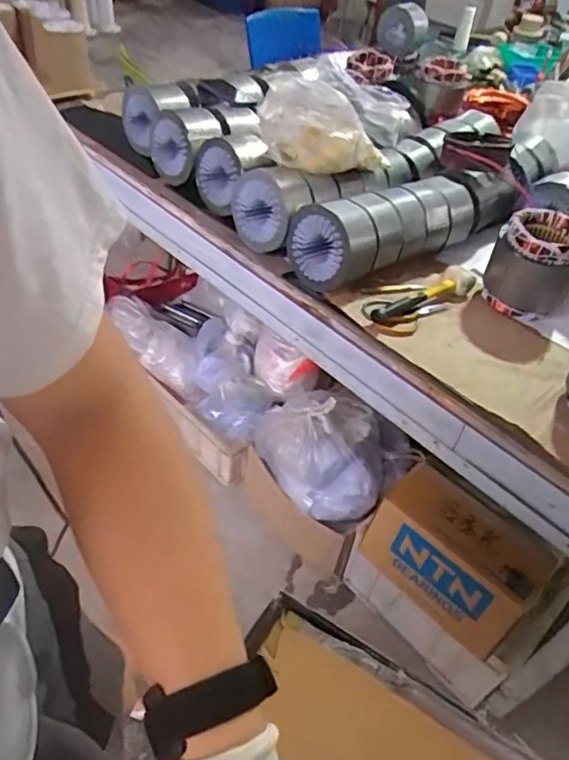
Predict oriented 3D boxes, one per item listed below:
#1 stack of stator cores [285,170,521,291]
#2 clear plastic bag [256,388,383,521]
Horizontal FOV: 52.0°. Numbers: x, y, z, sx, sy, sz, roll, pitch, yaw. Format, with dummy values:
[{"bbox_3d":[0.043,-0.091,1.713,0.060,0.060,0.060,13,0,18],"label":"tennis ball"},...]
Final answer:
[{"bbox_3d":[0.266,-0.317,1.180,0.537,0.150,0.176,-23,52,-28],"label":"stack of stator cores"},{"bbox_3d":[0.083,0.173,1.383,0.312,0.216,0.217,14,45,7],"label":"clear plastic bag"}]

